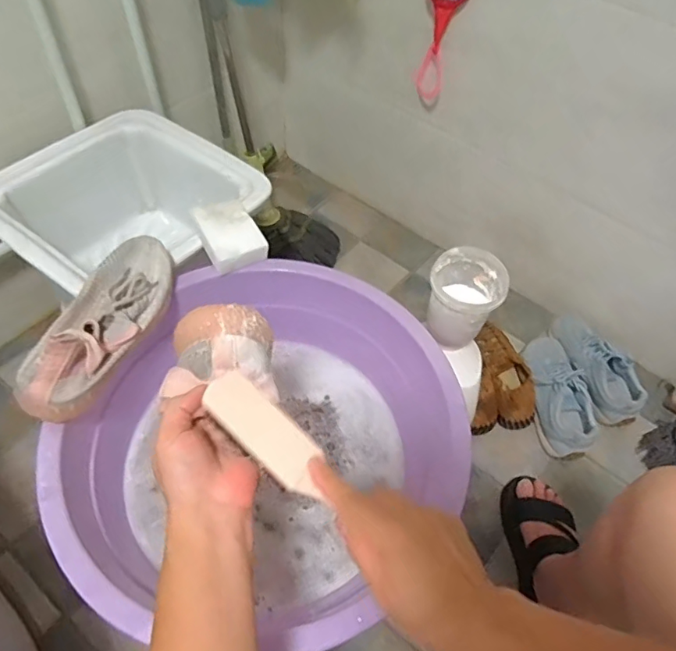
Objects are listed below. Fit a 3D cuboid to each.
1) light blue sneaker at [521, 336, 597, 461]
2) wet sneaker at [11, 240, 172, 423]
[{"bbox_3d":[0.409,0.120,0.950,0.100,0.079,0.234,-1,56,-6],"label":"light blue sneaker"},{"bbox_3d":[-0.262,-0.012,0.577,0.088,0.059,0.244,16,56,6],"label":"wet sneaker"}]

